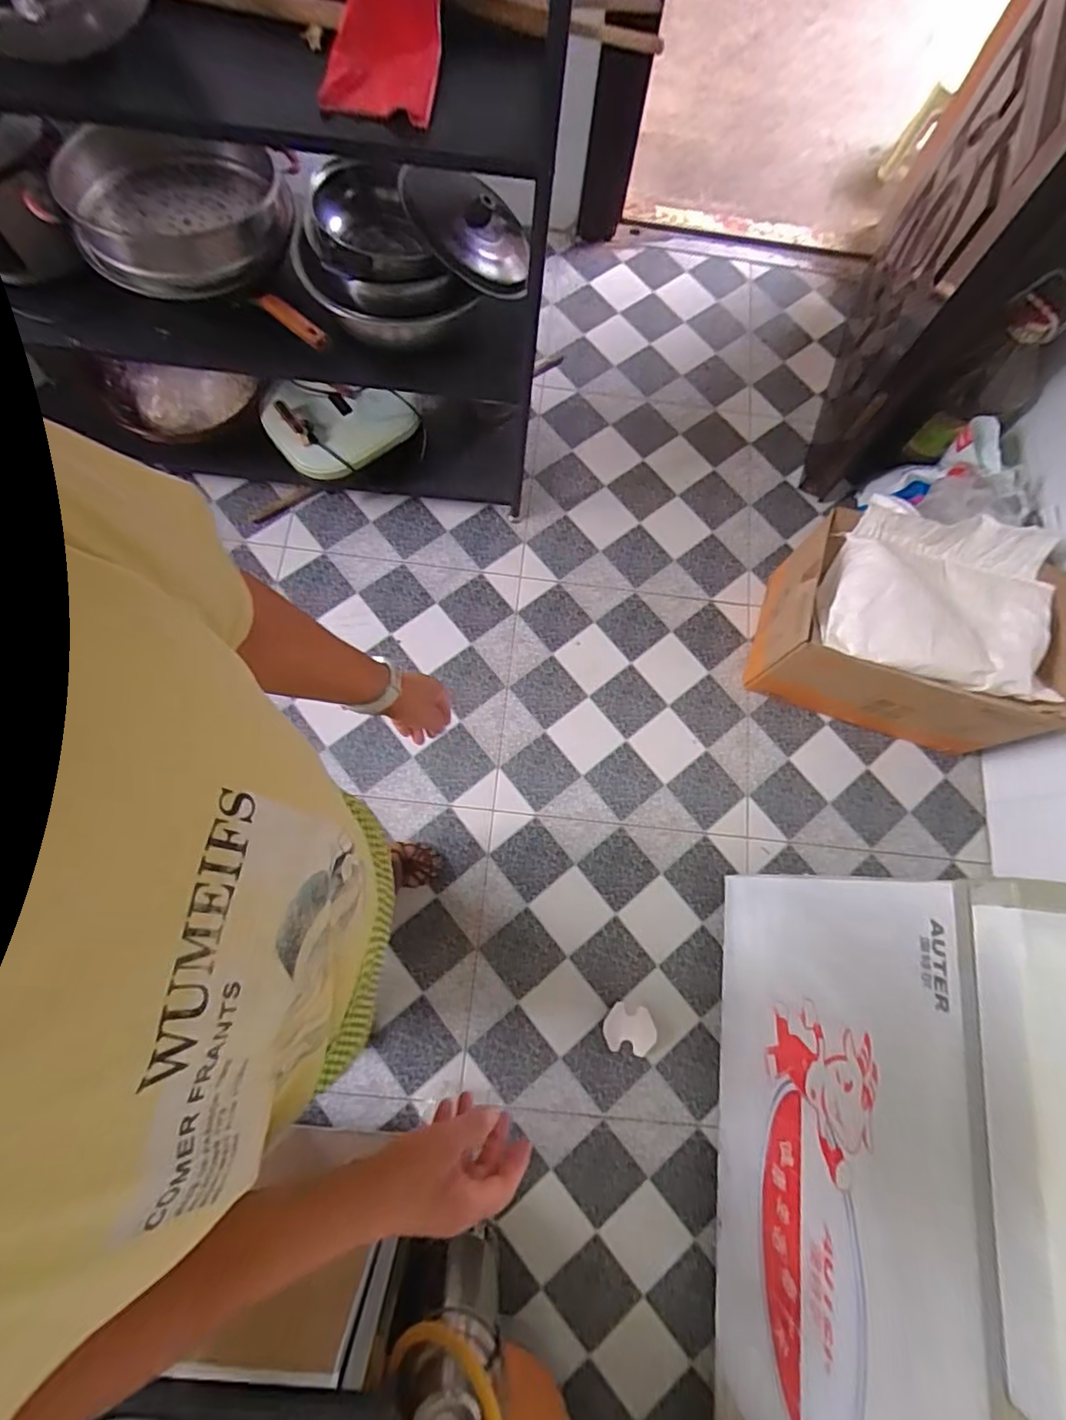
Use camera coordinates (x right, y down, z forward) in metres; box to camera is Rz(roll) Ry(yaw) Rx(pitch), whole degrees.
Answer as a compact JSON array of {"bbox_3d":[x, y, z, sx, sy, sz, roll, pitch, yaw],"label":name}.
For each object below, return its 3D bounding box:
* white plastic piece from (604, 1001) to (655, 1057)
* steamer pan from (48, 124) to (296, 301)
[{"bbox_3d":[0.207,0.682,1.299,0.113,0.007,0.092,14,74,0],"label":"white plastic piece"},{"bbox_3d":[-0.623,-0.894,1.063,0.355,0.097,0.331,1,75,-4],"label":"steamer pan"}]

